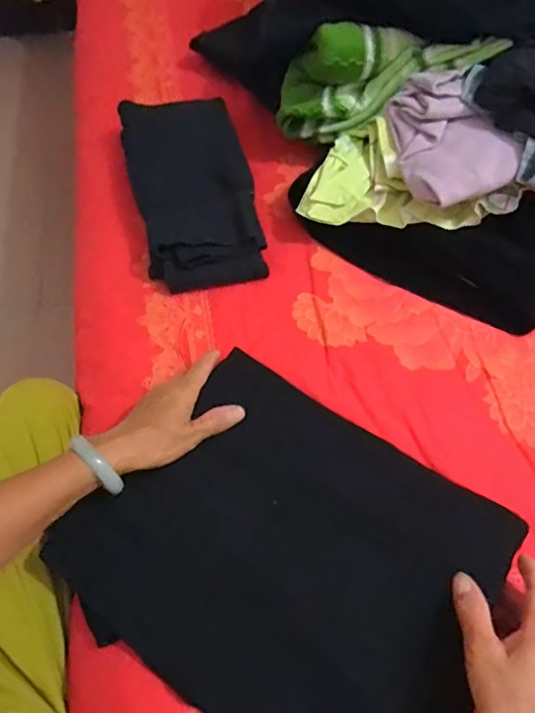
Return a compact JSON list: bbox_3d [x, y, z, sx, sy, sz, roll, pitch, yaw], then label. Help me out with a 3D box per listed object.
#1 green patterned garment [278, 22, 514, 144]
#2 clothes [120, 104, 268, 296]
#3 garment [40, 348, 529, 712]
[{"bbox_3d":[0.133,-0.355,0.592,0.272,0.120,0.062,-8,60,23],"label":"green patterned garment"},{"bbox_3d":[-0.088,-0.221,0.629,0.164,0.065,0.296,-13,62,-7],"label":"clothes"},{"bbox_3d":[0.023,0.177,0.422,0.355,0.048,0.262,30,66,15],"label":"garment"}]

